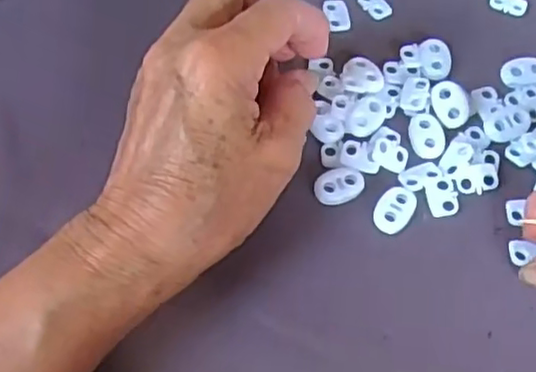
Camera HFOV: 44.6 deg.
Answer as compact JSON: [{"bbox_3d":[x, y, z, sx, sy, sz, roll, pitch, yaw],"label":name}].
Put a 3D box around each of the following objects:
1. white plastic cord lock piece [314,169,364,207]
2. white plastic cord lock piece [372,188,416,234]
[{"bbox_3d":[0.032,0.000,0.289,0.023,0.004,0.015,-15,66,-7],"label":"white plastic cord lock piece"},{"bbox_3d":[0.055,0.010,0.285,0.015,0.004,0.023,27,68,12],"label":"white plastic cord lock piece"}]

